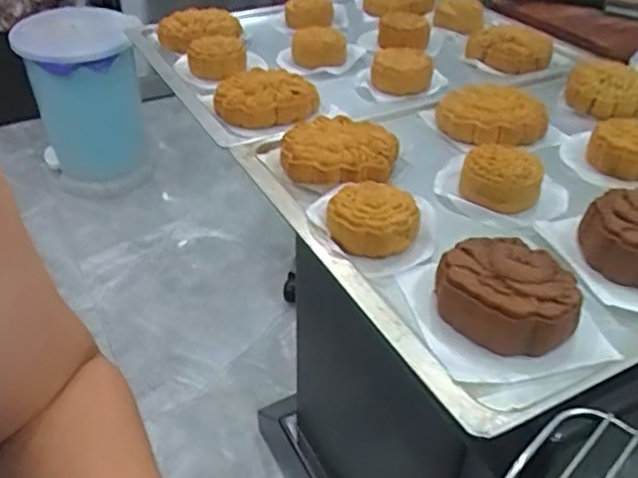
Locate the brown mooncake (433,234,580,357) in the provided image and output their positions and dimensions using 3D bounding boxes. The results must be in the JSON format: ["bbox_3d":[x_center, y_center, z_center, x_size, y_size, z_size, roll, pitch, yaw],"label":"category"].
[{"bbox_3d":[0.108,0.031,0.358,0.064,0.030,0.074,-28,46,-32],"label":"brown mooncake"}]

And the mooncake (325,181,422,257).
[{"bbox_3d":[0.034,-0.015,0.416,0.055,0.026,0.052,1,38,0],"label":"mooncake"}]

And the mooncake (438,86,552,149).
[{"bbox_3d":[0.144,-0.106,0.534,0.091,0.034,0.067,17,41,20],"label":"mooncake"}]

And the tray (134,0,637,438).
[{"bbox_3d":[0.107,-0.130,0.574,0.403,0.050,0.601,-18,41,-23],"label":"tray"}]

